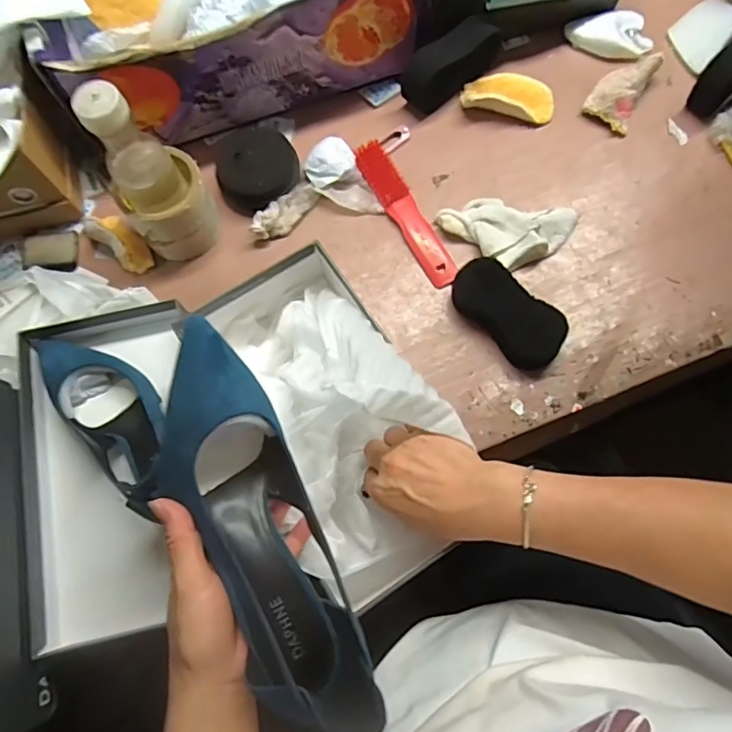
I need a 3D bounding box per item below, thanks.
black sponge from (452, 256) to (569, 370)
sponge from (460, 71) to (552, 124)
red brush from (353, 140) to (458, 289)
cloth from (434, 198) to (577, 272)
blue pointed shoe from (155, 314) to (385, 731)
[{"bbox_3d":[0.147,-0.056,0.557,0.058,0.035,0.125,-43,77,-11],"label":"black sponge"},{"bbox_3d":[0.169,-0.319,0.638,0.107,0.032,0.048,9,74,4],"label":"sponge"},{"bbox_3d":[0.046,-0.176,0.612,0.035,0.021,0.191,-28,75,-7],"label":"red brush"},{"bbox_3d":[0.154,-0.148,0.592,0.146,0.026,0.071,4,73,2],"label":"cloth"},{"bbox_3d":[-0.071,0.099,0.339,0.073,0.086,0.261,-24,81,-6],"label":"blue pointed shoe"}]

